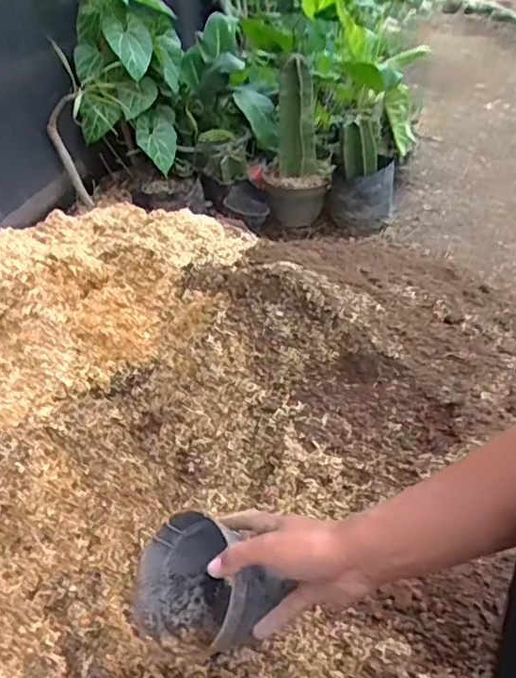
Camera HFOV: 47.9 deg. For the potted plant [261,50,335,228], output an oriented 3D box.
[{"bbox_3d":[0.097,-0.498,1.505,0.175,0.368,0.163,-4,38,2],"label":"potted plant"}]

